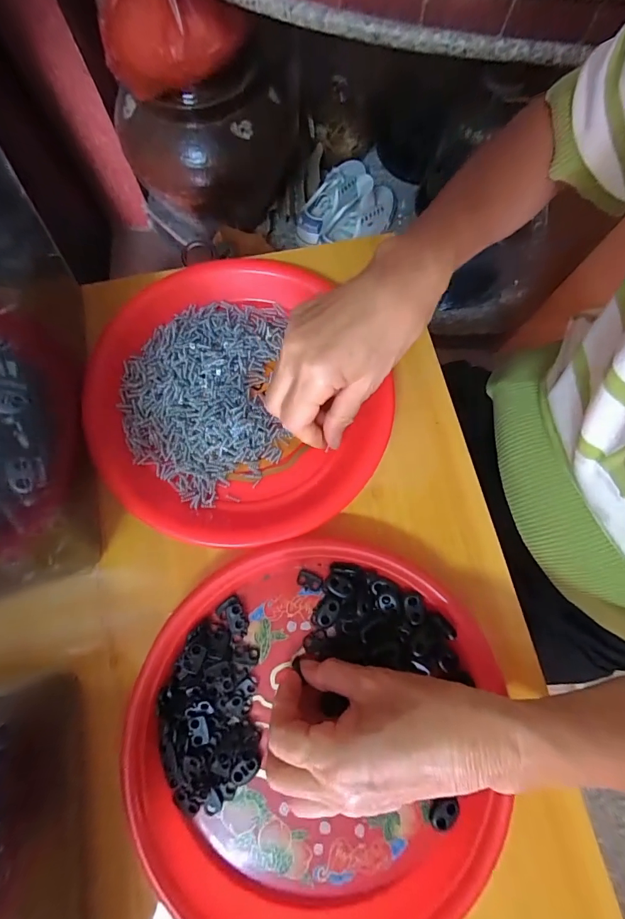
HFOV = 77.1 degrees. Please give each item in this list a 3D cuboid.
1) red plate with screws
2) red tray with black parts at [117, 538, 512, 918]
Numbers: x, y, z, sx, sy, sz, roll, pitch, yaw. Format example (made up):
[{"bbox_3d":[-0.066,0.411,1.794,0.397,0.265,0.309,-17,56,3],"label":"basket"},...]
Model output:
[{"bbox_3d":[-0.062,-0.048,0.310,0.213,0.023,0.224,0,77,-1],"label":"red plate with screws"},{"bbox_3d":[0.002,0.176,0.258,0.230,0.027,0.235,18,77,3],"label":"red tray with black parts"}]

